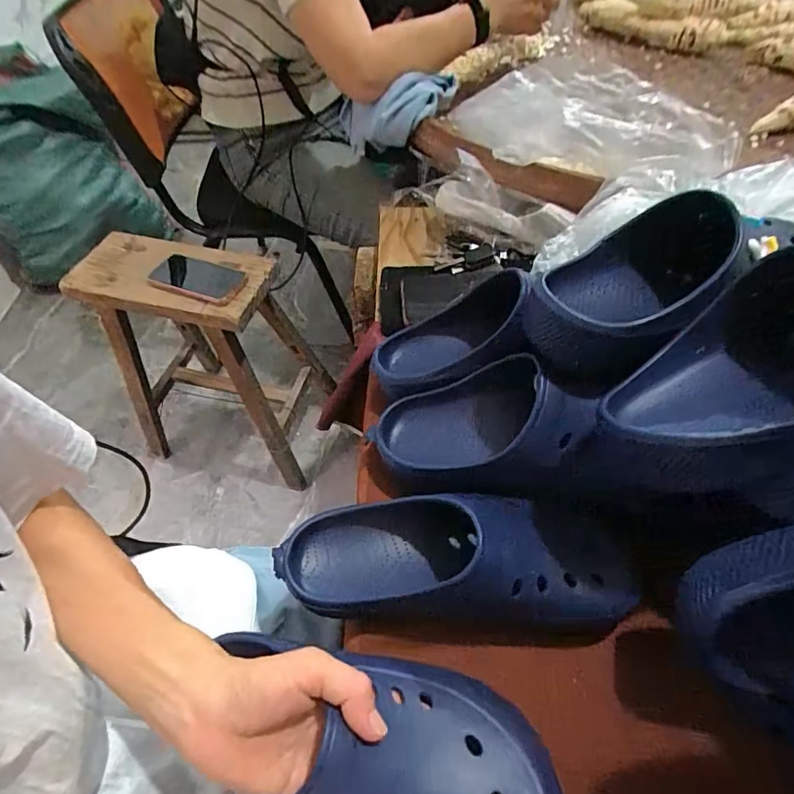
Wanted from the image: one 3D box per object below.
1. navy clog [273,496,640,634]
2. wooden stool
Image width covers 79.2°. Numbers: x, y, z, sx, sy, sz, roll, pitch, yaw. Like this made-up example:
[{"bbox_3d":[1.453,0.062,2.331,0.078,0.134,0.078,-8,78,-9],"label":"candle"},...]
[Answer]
[{"bbox_3d":[0.044,0.116,0.358,0.263,0.077,0.086,2,54,4],"label":"navy clog"},{"bbox_3d":[-0.395,-0.078,1.048,0.389,0.496,0.291,10,55,10],"label":"wooden stool"}]

